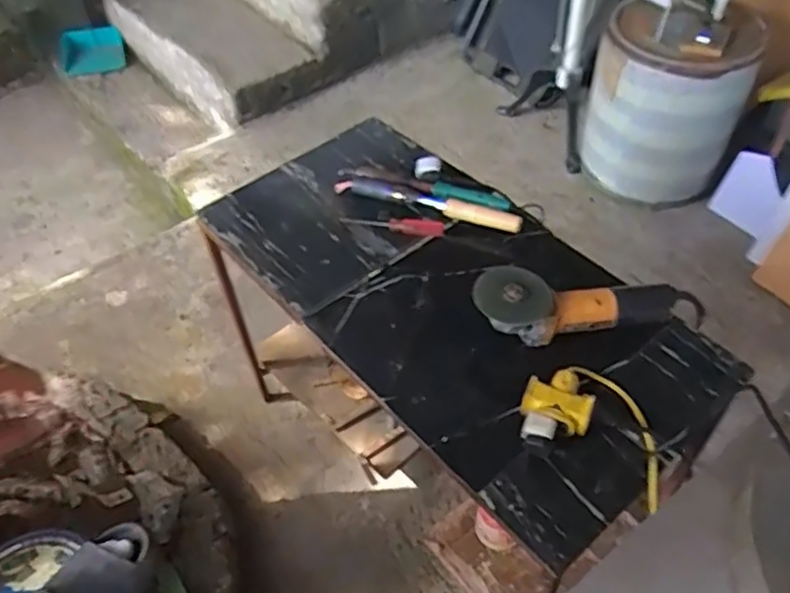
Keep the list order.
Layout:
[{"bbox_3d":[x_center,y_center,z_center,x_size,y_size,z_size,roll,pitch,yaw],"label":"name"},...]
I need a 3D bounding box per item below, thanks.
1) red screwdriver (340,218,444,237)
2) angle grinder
[{"bbox_3d":[-0.004,-0.113,1.102,0.166,0.023,0.032,3,49,3],"label":"red screwdriver"},{"bbox_3d":[0.271,0.010,0.937,0.334,0.097,0.085,-1,46,-14],"label":"angle grinder"}]

